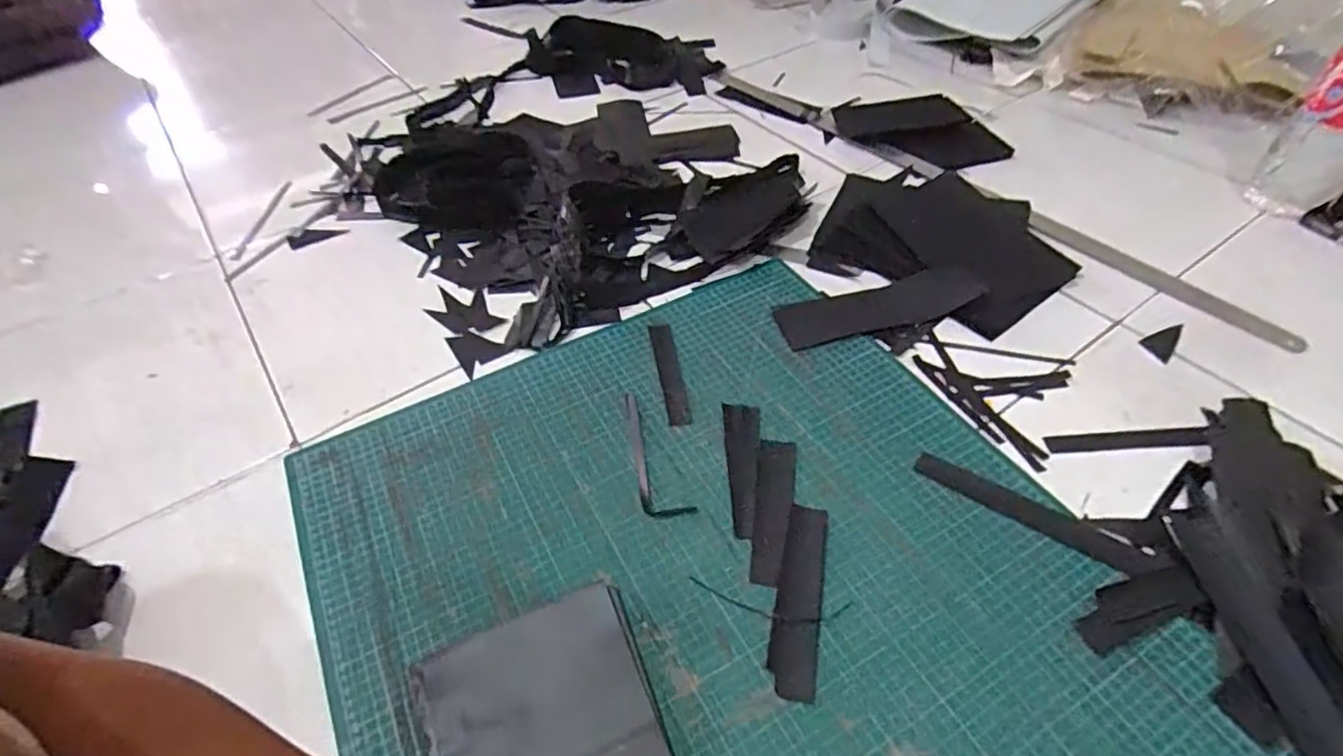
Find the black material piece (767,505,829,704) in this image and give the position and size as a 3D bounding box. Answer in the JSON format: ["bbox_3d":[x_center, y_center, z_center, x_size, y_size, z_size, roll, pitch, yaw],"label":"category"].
[{"bbox_3d":[0.105,0.176,0.533,0.036,0.004,0.164,9,49,11],"label":"black material piece"}]

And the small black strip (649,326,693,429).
[{"bbox_3d":[-0.001,-0.006,0.704,0.025,0.004,0.150,-10,48,-5],"label":"small black strip"}]

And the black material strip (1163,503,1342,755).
[{"bbox_3d":[0.451,0.210,0.484,0.046,0.005,0.248,-3,48,0],"label":"black material strip"}]

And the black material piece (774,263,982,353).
[{"bbox_3d":[0.247,-0.084,0.759,0.249,0.006,0.069,-14,52,-7],"label":"black material piece"}]

